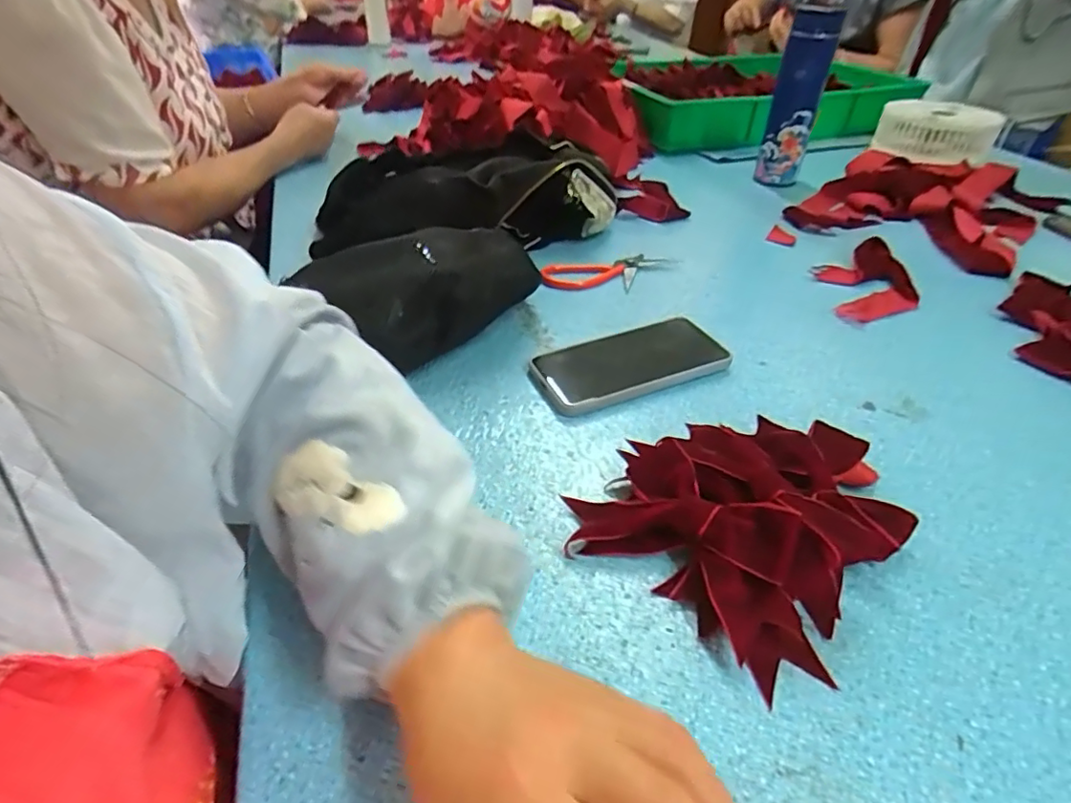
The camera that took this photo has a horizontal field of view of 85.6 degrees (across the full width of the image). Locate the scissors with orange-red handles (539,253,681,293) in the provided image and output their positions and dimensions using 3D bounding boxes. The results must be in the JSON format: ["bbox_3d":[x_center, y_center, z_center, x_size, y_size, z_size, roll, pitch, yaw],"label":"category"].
[{"bbox_3d":[0.083,-0.138,0.631,0.155,0.016,0.052,-5,40,-6],"label":"scissors with orange-red handles"}]

